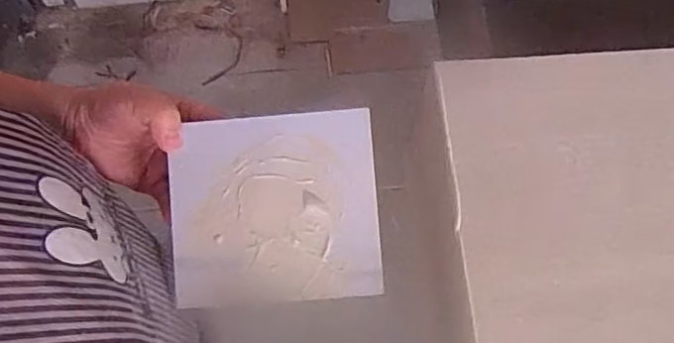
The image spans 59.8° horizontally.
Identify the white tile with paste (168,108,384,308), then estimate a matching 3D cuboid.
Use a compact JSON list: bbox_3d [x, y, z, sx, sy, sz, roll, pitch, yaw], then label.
[{"bbox_3d":[-0.046,0.027,0.429,0.148,0.007,0.133,-4,86,2],"label":"white tile with paste"}]

